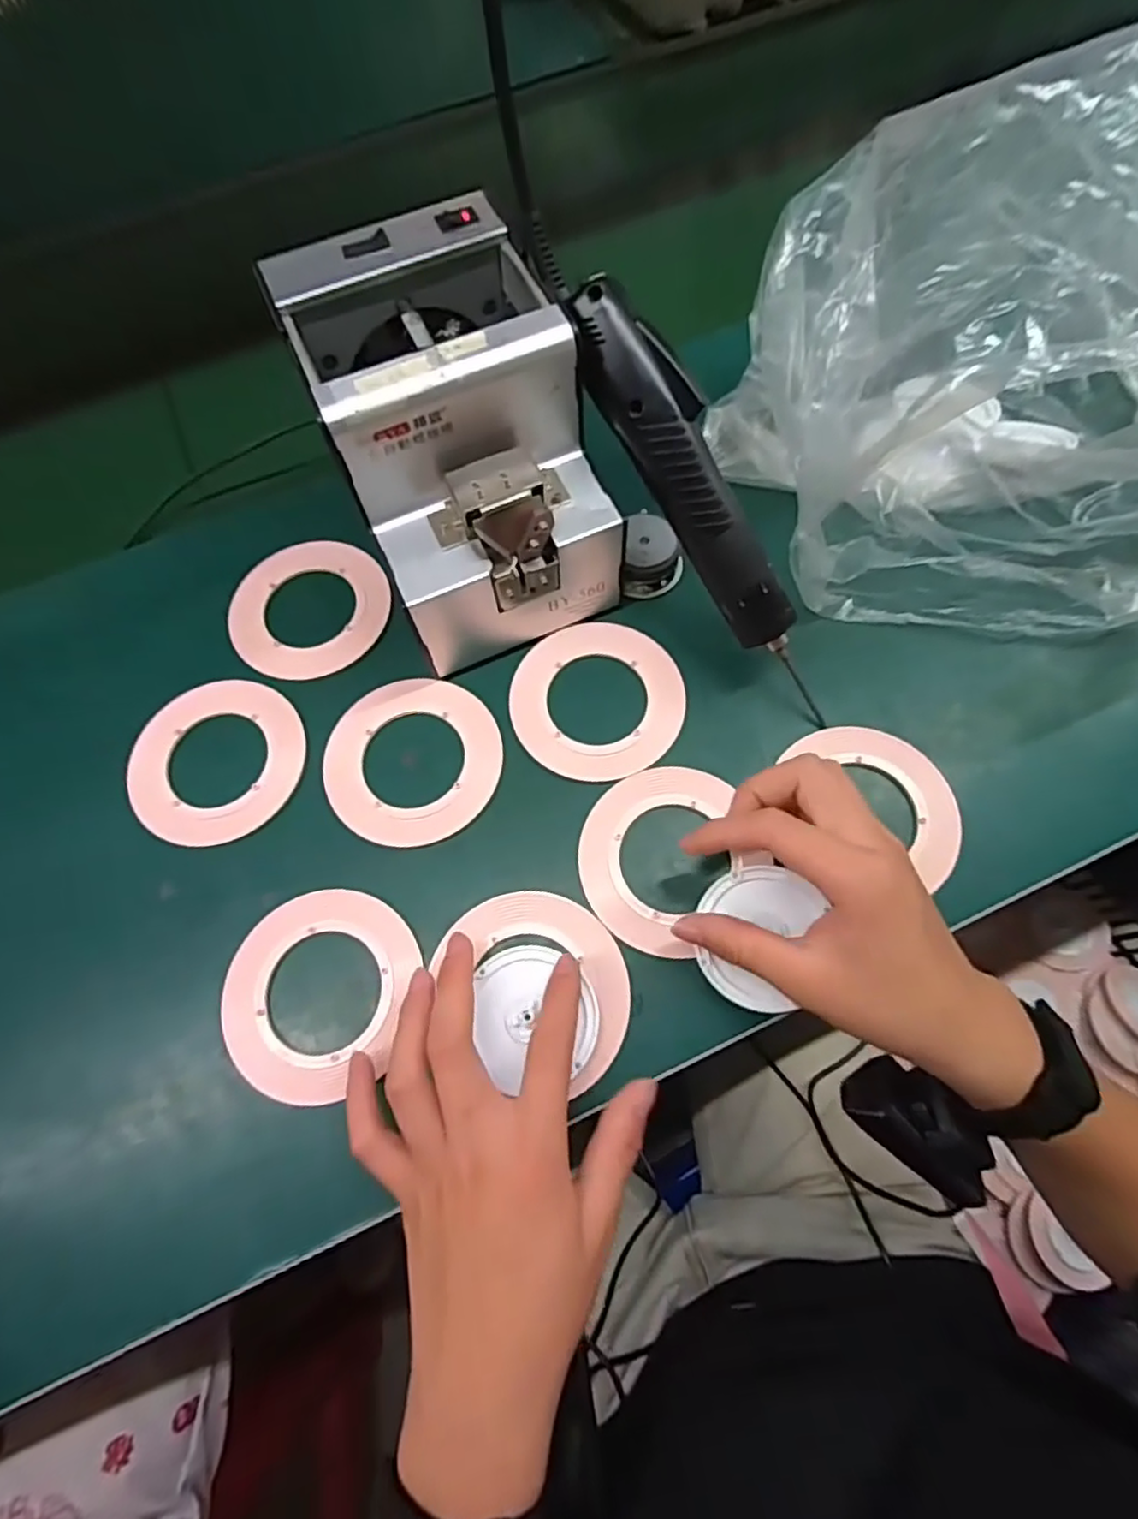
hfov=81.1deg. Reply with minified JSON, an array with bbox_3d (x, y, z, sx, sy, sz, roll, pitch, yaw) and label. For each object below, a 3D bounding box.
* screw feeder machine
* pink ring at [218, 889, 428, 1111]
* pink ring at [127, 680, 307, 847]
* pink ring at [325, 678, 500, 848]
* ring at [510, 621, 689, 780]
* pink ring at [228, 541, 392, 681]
[{"bbox_3d":[-0.059,-0.169,0.374,0.123,0.147,0.173,-23,70,-6],"label":"screw feeder machine"},{"bbox_3d":[-0.133,0.117,0.344,0.092,0.008,0.099,0,72,1],"label":"pink ring"},{"bbox_3d":[-0.208,0.000,0.394,0.100,0.006,0.102,0,68,1],"label":"pink ring"},{"bbox_3d":[-0.091,-0.002,0.386,0.098,0.004,0.105,-1,68,3],"label":"pink ring"},{"bbox_3d":[0.017,-0.037,0.394,0.097,0.006,0.102,-1,68,3],"label":"ring"},{"bbox_3d":[-0.169,-0.099,0.431,0.101,0.004,0.099,-1,68,3],"label":"pink ring"}]

